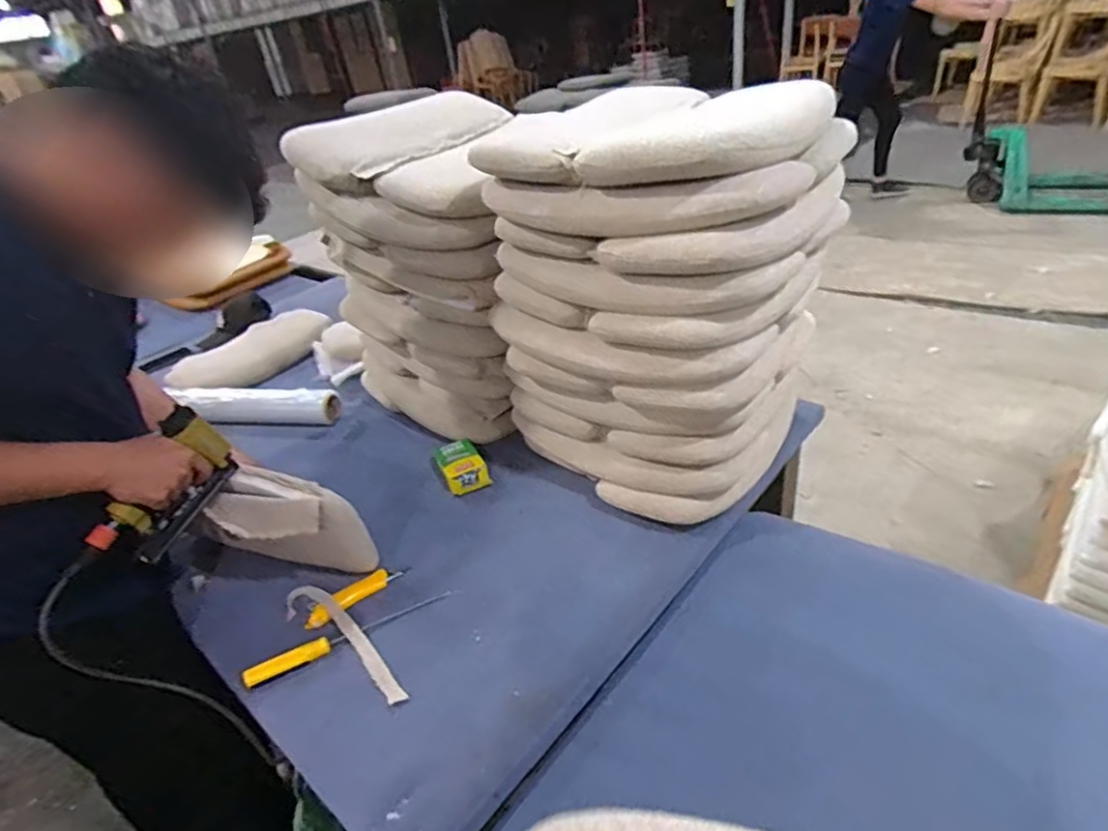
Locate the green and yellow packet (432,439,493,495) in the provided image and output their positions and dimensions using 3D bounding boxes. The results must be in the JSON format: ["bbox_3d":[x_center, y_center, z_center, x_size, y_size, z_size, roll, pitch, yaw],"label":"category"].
[{"bbox_3d":[-0.185,0.098,1.254,0.083,0.036,0.145,-19,34,-16],"label":"green and yellow packet"}]

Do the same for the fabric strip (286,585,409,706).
[{"bbox_3d":[-0.308,0.332,0.940,0.307,0.017,0.062,19,41,35],"label":"fabric strip"}]

